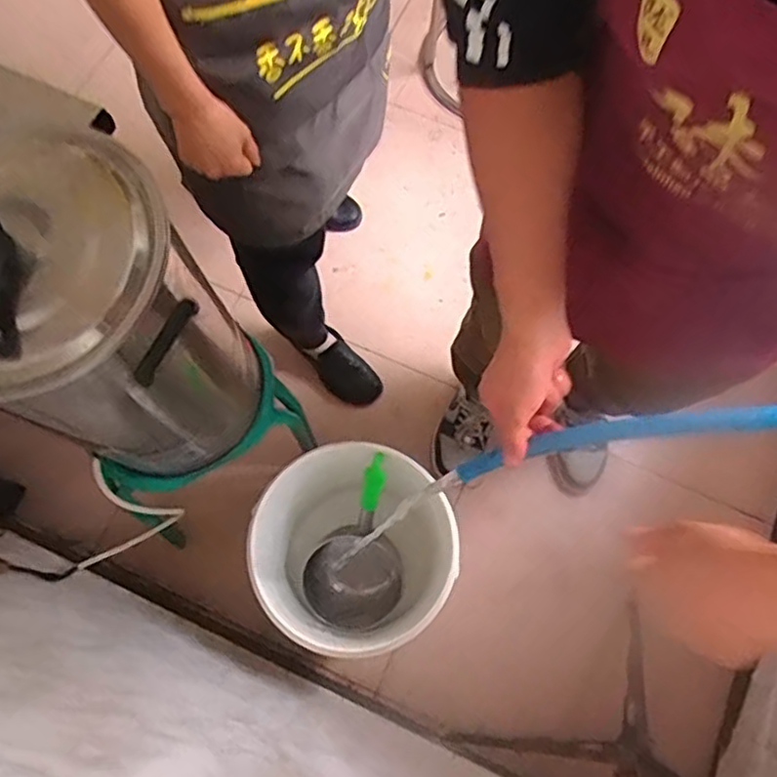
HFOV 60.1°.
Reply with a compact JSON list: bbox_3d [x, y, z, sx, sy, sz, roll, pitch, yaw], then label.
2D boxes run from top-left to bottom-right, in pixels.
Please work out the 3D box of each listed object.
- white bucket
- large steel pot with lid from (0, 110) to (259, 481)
[{"bbox_3d":[-0.051,0.274,1.120,0.303,0.355,0.288,-13,74,-5],"label":"white bucket"},{"bbox_3d":[-0.301,-0.053,0.711,0.263,0.392,0.237,38,76,10],"label":"large steel pot with lid"}]

